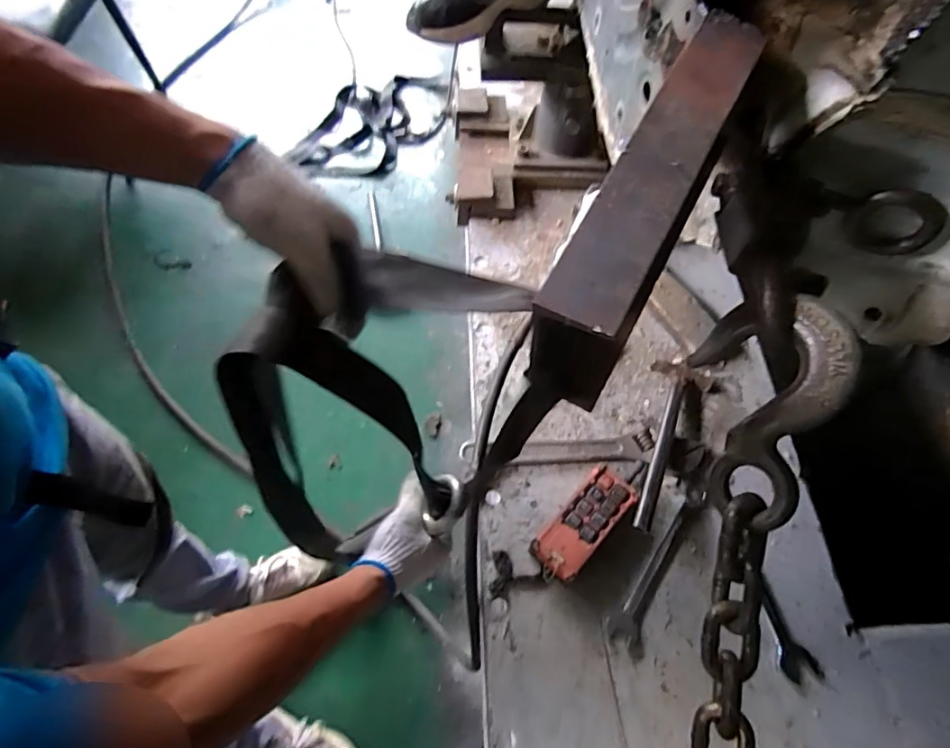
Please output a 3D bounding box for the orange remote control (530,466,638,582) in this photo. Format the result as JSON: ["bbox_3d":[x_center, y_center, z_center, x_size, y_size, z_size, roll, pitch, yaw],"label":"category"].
[{"bbox_3d":[0.147,0.206,0.726,0.066,0.037,0.160,39,66,17],"label":"orange remote control"}]

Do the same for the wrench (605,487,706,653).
[{"bbox_3d":[0.258,0.259,0.722,0.042,0.008,0.246,35,65,16],"label":"wrench"}]

